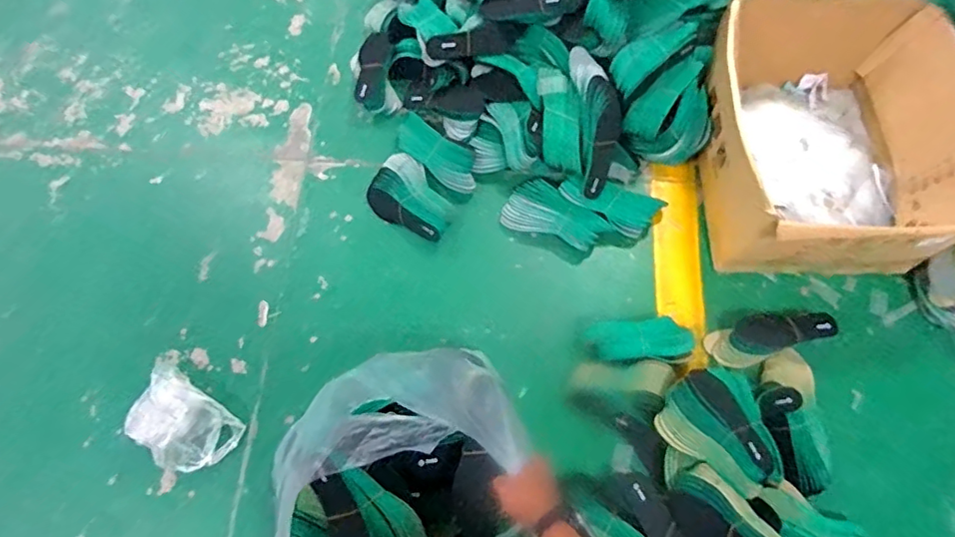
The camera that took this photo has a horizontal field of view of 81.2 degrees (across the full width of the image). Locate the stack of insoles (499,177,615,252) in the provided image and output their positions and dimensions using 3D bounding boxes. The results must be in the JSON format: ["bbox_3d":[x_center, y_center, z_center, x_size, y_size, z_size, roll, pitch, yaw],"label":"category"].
[{"bbox_3d":[0.213,-0.135,1.580,0.276,0.062,0.156,33,72,13],"label":"stack of insoles"}]

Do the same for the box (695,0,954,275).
[{"bbox_3d":[0.977,-0.418,1.562,0.670,0.288,0.853,-1,68,0],"label":"box"}]

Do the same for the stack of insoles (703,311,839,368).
[{"bbox_3d":[0.767,0.179,1.468,0.320,0.055,0.128,-17,68,12],"label":"stack of insoles"}]

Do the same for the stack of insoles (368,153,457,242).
[{"bbox_3d":[-0.189,-0.206,1.617,0.265,0.072,0.186,34,72,13],"label":"stack of insoles"}]

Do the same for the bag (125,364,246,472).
[{"bbox_3d":[-0.756,0.379,1.385,0.300,0.096,0.184,31,72,12],"label":"bag"}]

